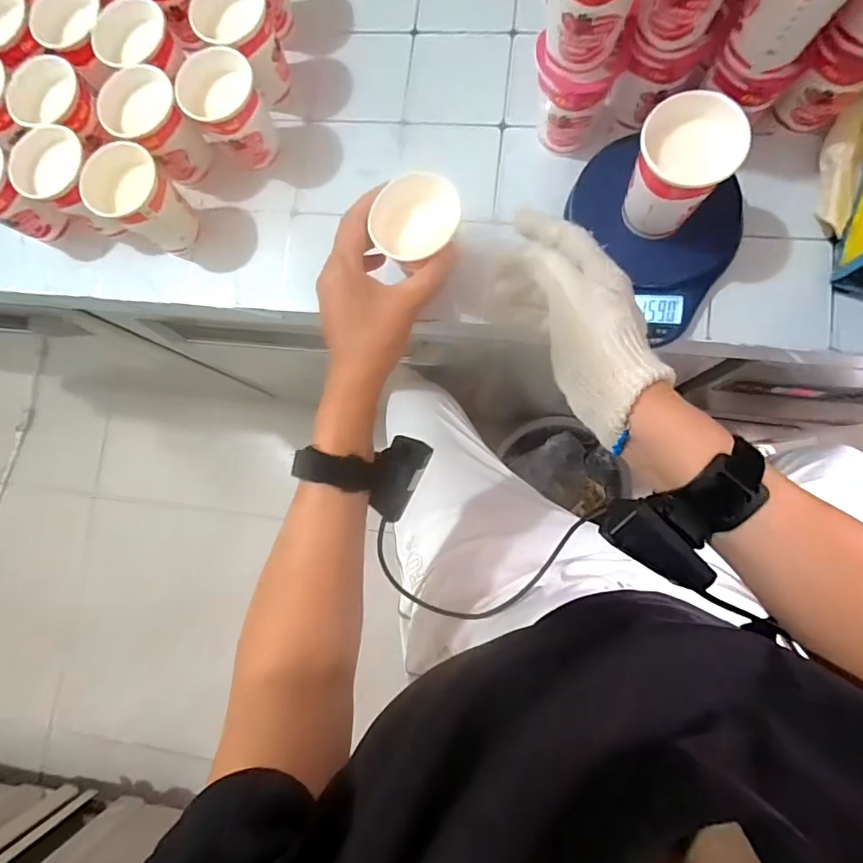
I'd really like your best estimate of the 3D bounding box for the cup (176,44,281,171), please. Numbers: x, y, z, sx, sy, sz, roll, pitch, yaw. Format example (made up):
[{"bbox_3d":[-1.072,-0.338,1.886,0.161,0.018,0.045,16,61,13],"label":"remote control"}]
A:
[{"bbox_3d":[-0.181,-0.291,0.455,0.066,0.074,0.067,-37,81,1],"label":"cup"}]

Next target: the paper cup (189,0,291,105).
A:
[{"bbox_3d":[-0.170,-0.357,0.457,0.070,0.076,0.073,24,87,8],"label":"paper cup"}]

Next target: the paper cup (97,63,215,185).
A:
[{"bbox_3d":[-0.251,-0.280,0.460,0.067,0.074,0.069,-42,81,0],"label":"paper cup"}]

